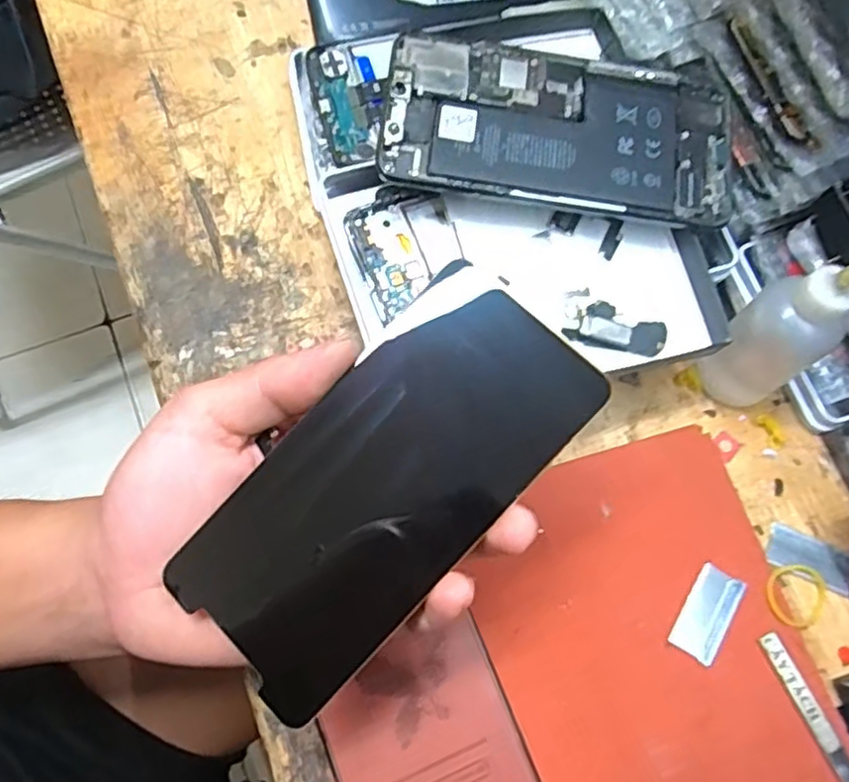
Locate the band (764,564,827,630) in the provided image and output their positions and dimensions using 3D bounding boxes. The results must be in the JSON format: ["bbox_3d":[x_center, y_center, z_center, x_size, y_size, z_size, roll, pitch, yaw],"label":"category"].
[{"bbox_3d":[0.162,0.090,0.296,0.031,0.004,0.026,-11,74,-16],"label":"band"}]

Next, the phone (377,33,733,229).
[{"bbox_3d":[0.060,-0.115,0.299,0.152,0.005,0.074,8,77,-3],"label":"phone"}]

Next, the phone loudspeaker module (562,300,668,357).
[{"bbox_3d":[0.083,-0.027,0.292,0.045,0.009,0.020,7,71,0],"label":"phone loudspeaker module"}]

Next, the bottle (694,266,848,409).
[{"bbox_3d":[0.148,-0.026,0.272,0.030,0.114,0.034,-17,73,-8],"label":"bottle"}]

